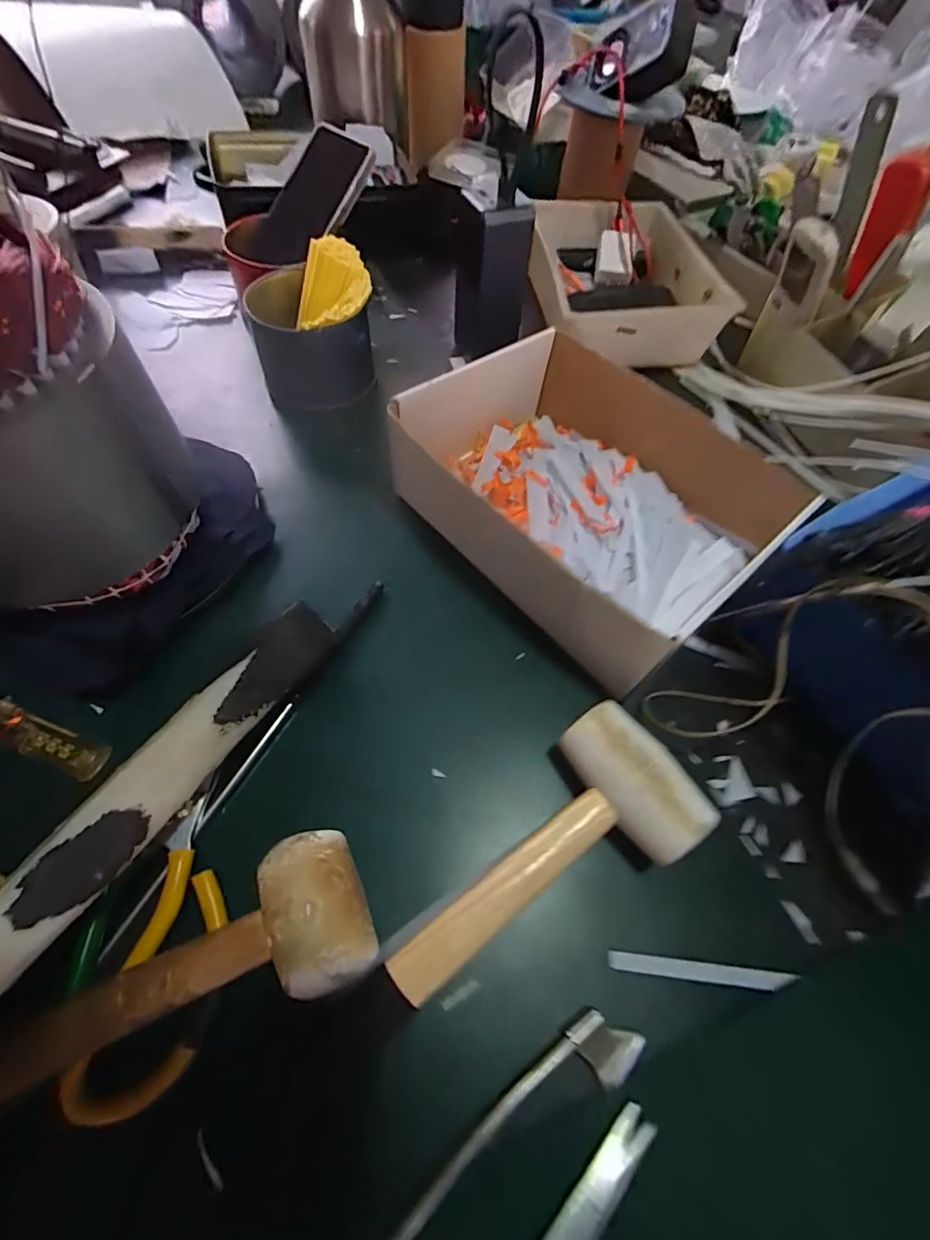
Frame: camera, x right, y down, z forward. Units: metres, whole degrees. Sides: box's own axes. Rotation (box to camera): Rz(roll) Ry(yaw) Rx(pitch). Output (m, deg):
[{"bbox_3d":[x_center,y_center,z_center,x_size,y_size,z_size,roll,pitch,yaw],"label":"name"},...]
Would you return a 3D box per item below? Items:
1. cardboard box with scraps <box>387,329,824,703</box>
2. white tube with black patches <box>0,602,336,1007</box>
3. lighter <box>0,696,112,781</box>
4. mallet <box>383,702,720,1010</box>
[{"bbox_3d":[0.086,-0.092,0.354,0.188,0.070,0.252,-39,68,-23],"label":"cardboard box with scraps"},{"bbox_3d":[-0.173,0.104,0.207,0.042,0.036,0.314,28,61,13],"label":"white tube with black patches"},{"bbox_3d":[-0.243,0.065,0.276,0.086,0.011,0.021,19,59,8],"label":"lighter"},{"bbox_3d":[0.039,0.120,0.243,0.164,0.050,0.076,-33,66,-21],"label":"mallet"}]

